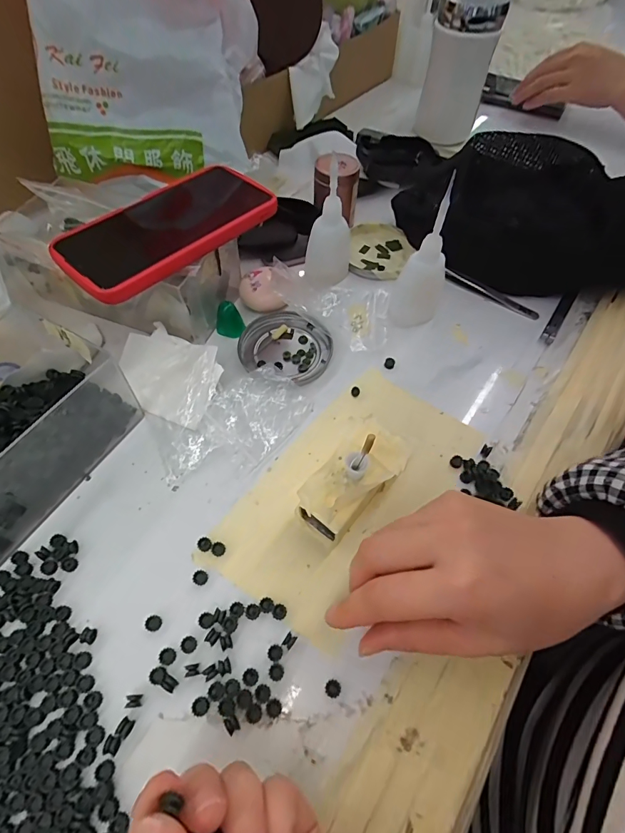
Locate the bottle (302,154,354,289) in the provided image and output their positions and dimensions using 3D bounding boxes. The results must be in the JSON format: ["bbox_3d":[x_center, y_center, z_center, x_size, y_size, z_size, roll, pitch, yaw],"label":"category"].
[{"bbox_3d":[0.015,-0.165,0.358,0.041,0.105,0.035,8,59,4],"label":"bottle"}]

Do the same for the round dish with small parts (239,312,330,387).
[{"bbox_3d":[-0.025,-0.061,0.352,0.078,0.014,0.076,1,59,-1],"label":"round dish with small parts"}]

